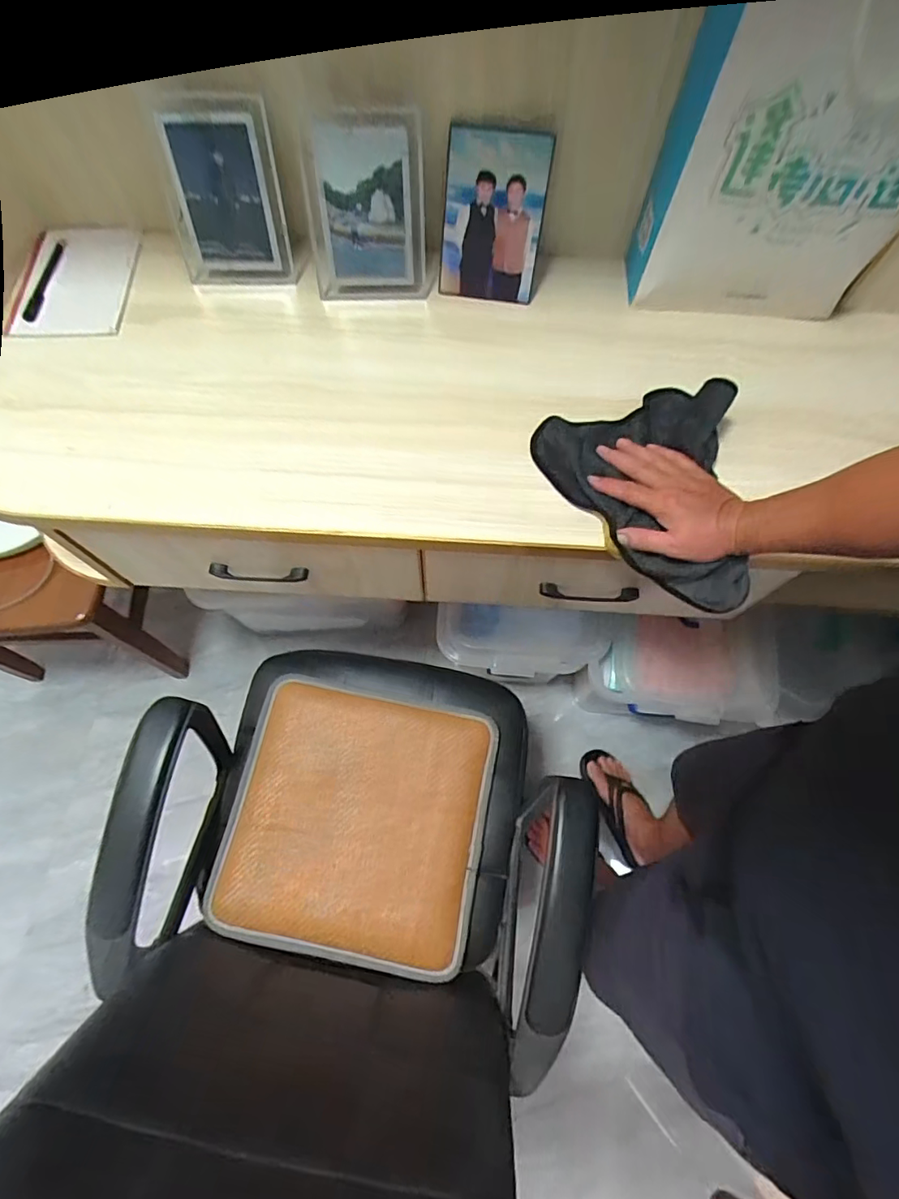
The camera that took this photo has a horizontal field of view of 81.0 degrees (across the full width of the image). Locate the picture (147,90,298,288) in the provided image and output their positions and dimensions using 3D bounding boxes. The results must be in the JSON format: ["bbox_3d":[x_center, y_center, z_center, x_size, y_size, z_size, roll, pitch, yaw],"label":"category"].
[{"bbox_3d":[-0.285,-0.510,0.668,0.155,0.194,0.048,0,53,0],"label":"picture"}]

